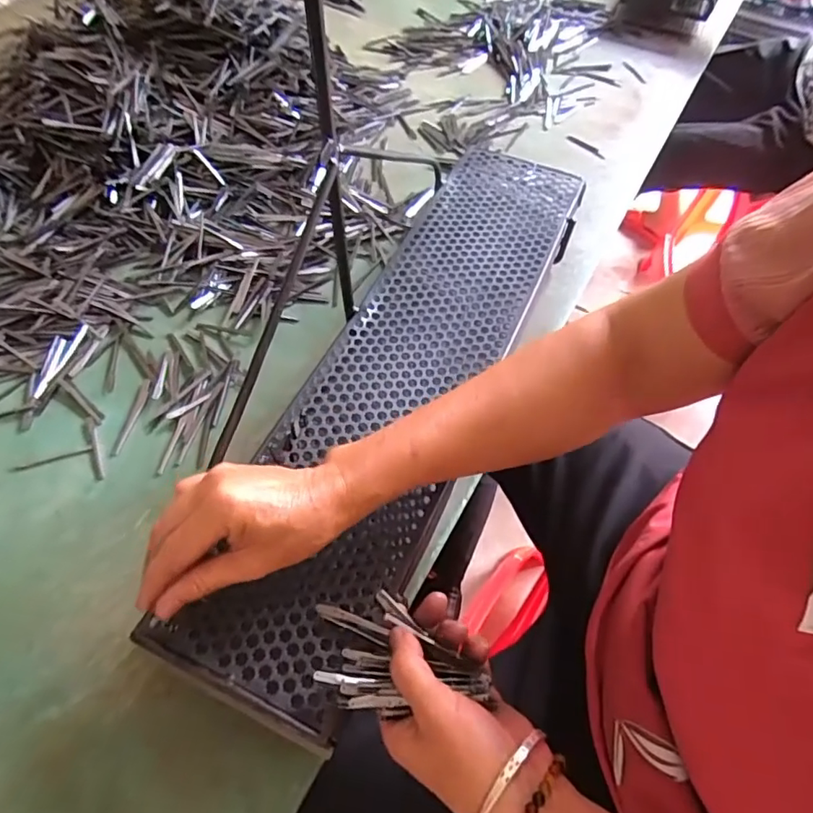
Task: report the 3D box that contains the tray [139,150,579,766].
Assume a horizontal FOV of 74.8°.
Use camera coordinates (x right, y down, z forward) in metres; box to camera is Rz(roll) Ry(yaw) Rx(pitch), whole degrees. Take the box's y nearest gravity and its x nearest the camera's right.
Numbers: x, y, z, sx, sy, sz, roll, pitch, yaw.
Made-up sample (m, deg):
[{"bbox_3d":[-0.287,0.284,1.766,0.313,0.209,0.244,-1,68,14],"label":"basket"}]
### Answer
[{"bbox_3d":[0.015,-0.055,0.473,0.152,0.026,0.607,20,59,10],"label":"tray"}]

